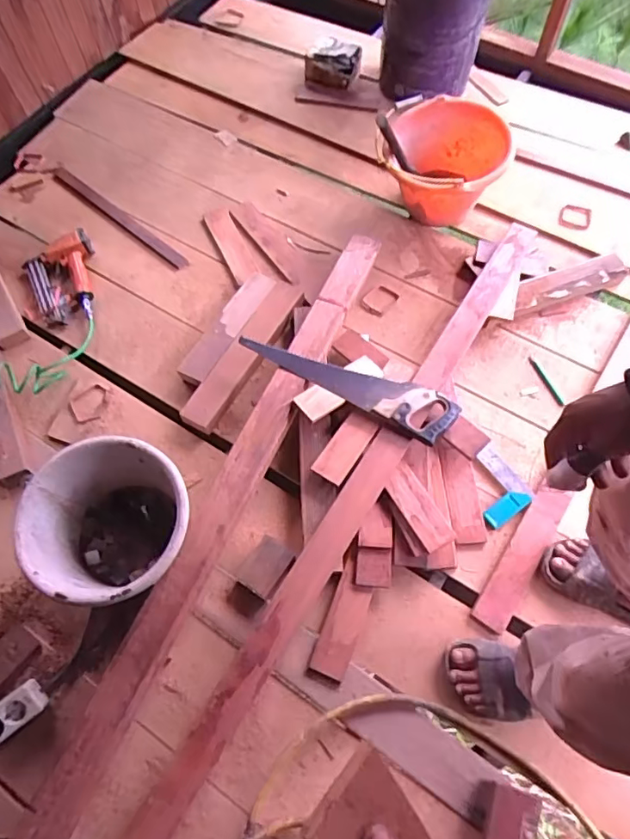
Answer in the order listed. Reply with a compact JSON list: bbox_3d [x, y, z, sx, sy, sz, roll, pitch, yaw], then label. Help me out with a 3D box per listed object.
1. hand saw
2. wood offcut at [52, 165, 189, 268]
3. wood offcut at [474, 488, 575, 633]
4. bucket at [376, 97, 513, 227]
[{"bbox_3d":[0.072,-0.091,1.106,0.456,0.029,0.103,26,68,13],"label":"hand saw"},{"bbox_3d":[-0.529,-0.551,1.423,0.509,0.013,0.033,38,71,16],"label":"wood offcut"},{"bbox_3d":[0.409,0.265,1.036,0.066,0.012,0.311,32,69,14],"label":"wood offcut"},{"bbox_3d":[0.309,-0.626,1.327,0.293,0.228,0.327,16,66,7],"label":"bucket"}]

